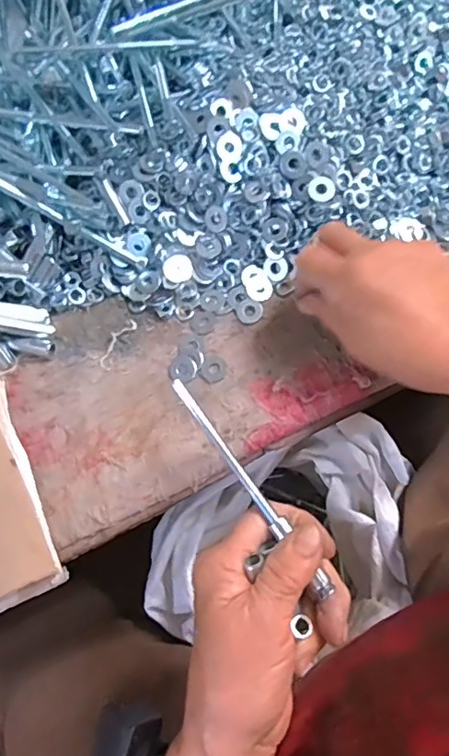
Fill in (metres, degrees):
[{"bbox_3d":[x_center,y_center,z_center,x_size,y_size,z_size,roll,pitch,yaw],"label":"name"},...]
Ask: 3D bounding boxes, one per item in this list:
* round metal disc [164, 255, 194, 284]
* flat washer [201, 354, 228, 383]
[{"bbox_3d":[-0.034,-0.081,0.407,0.021,0.004,0.020,0,88,3],"label":"round metal disc"},{"bbox_3d":[-0.007,-0.007,0.377,0.018,0.004,0.021,8,68,6],"label":"flat washer"}]

